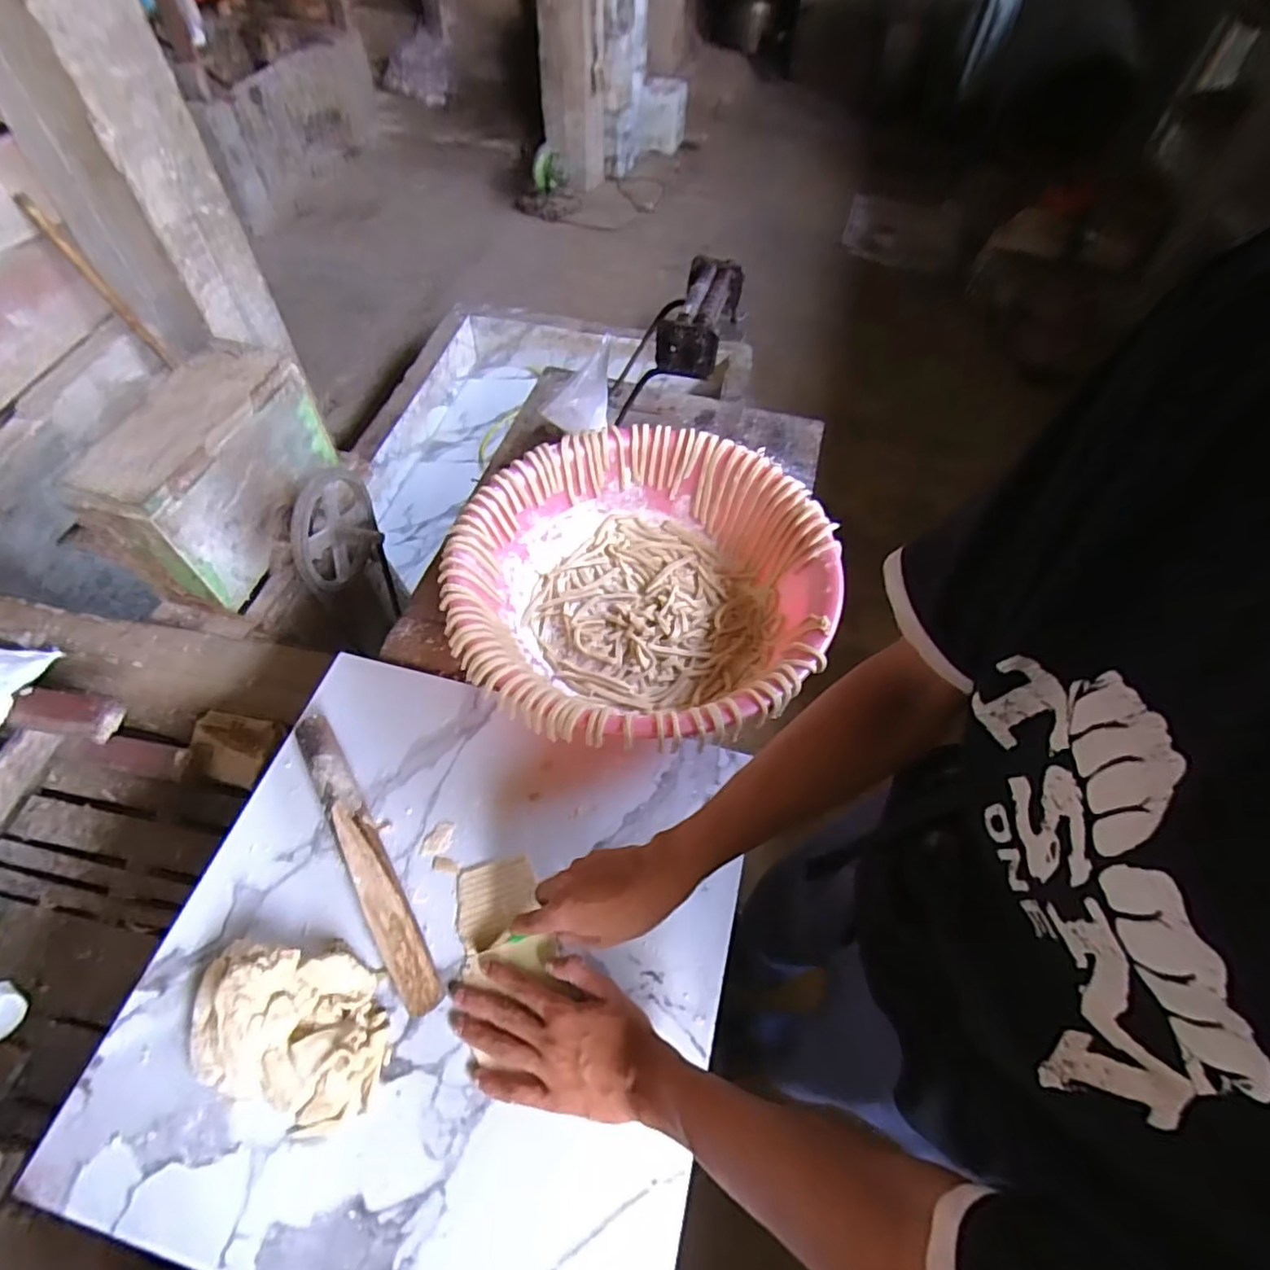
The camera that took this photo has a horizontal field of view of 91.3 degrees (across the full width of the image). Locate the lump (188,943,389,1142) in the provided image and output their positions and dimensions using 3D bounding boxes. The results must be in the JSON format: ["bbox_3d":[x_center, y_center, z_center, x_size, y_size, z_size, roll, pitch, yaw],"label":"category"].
[{"bbox_3d":[-0.286,0.323,0.506,0.160,0.052,0.124,8,55,3],"label":"lump"}]

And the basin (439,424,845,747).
[{"bbox_3d":[0.007,-0.051,0.716,0.399,0.117,0.408,1,55,-2],"label":"basin"}]

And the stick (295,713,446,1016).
[{"bbox_3d":[-0.258,0.205,0.587,0.037,0.034,0.301,-28,61,-20],"label":"stick"}]

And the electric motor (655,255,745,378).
[{"bbox_3d":[0.080,-0.382,0.747,0.067,0.060,0.189,14,56,7],"label":"electric motor"}]

